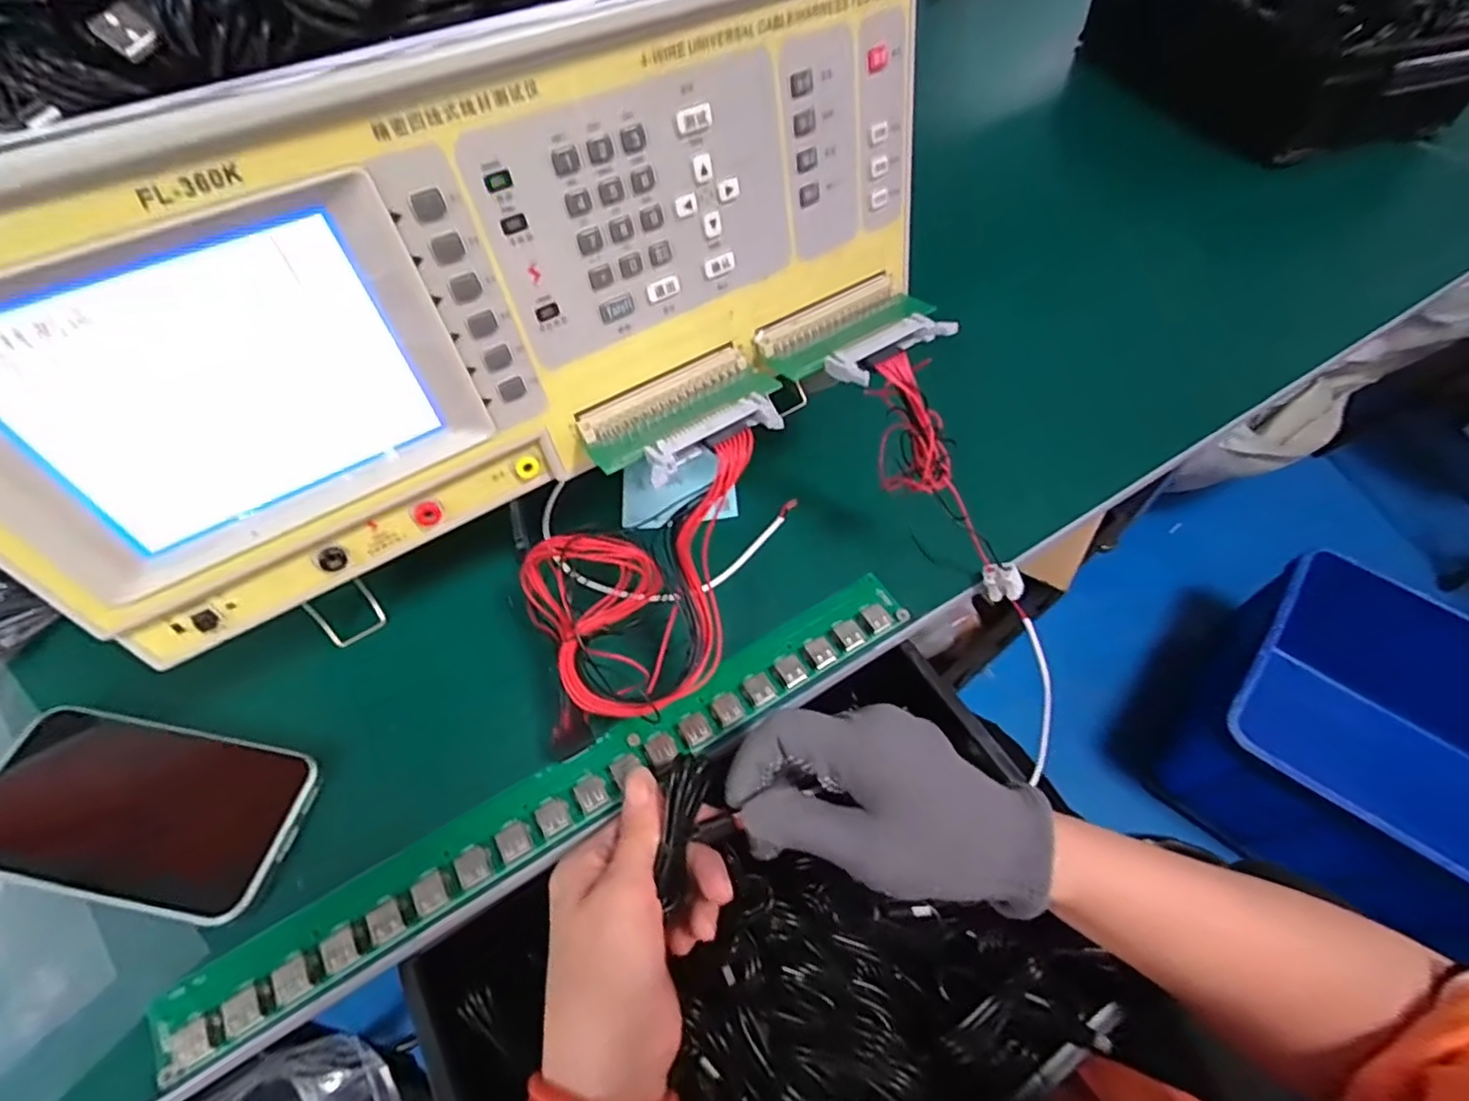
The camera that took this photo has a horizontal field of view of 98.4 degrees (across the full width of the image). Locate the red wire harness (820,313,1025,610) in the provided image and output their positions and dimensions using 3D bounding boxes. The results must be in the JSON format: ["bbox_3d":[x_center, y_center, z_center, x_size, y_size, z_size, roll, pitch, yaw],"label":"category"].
[{"bbox_3d":[0.119,-0.045,0.354,0.062,0.175,0.030,-42,23,-23],"label":"red wire harness"}]

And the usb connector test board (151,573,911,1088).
[{"bbox_3d":[-0.071,0.112,0.314,0.385,0.019,0.035,-29,60,-17],"label":"usb connector test board"}]

